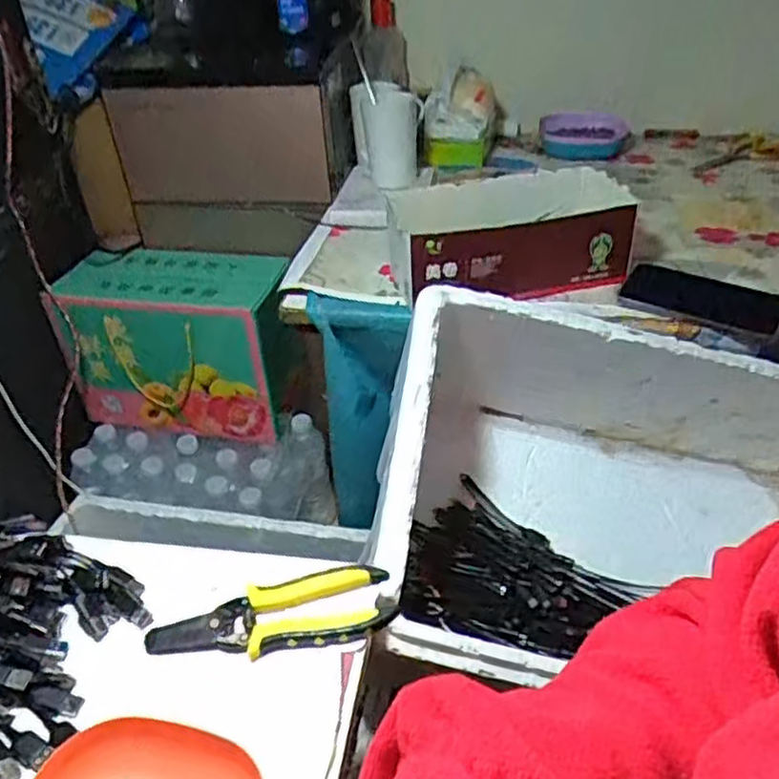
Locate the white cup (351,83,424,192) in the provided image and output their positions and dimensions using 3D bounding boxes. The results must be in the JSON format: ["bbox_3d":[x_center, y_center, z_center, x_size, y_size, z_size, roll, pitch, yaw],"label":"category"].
[{"bbox_3d":[0.002,-0.361,1.029,0.099,0.152,0.079,-4,37,-1],"label":"white cup"}]

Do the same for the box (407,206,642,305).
[{"bbox_3d":[0.147,-0.141,0.772,0.247,0.091,0.032,-9,38,-7],"label":"box"}]

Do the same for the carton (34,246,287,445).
[{"bbox_3d":[-0.308,-0.071,1.099,0.320,0.234,0.149,6,38,12],"label":"carton"}]

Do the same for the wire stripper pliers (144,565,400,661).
[{"bbox_3d":[-0.083,0.158,0.507,0.168,0.016,0.056,-7,37,-5],"label":"wire stripper pliers"}]

